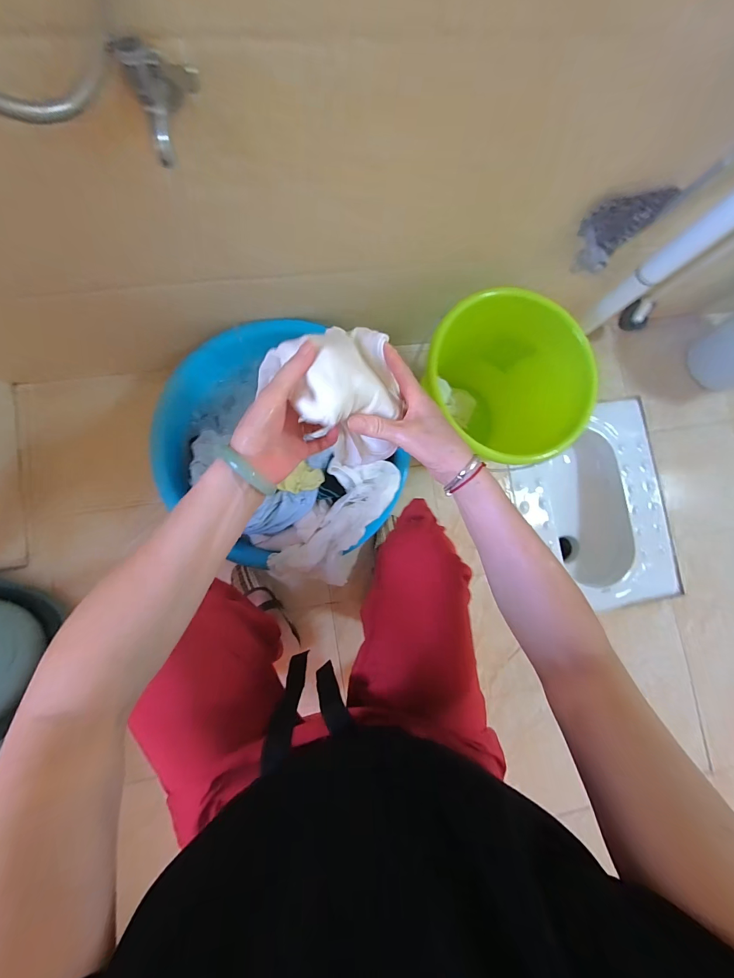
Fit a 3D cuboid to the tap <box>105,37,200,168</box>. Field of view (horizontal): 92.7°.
[{"bbox_3d":[-0.176,-0.343,0.306,0.056,0.063,0.056,-24,88,-6],"label":"tap"}]

